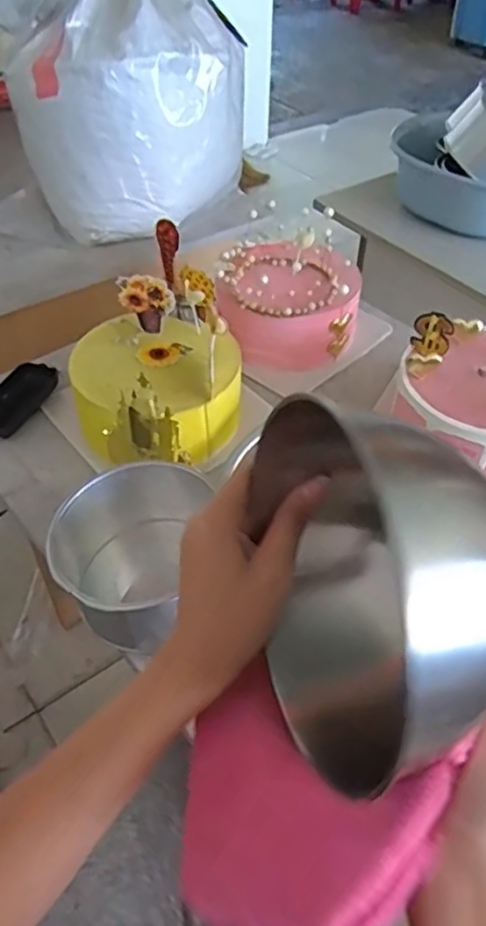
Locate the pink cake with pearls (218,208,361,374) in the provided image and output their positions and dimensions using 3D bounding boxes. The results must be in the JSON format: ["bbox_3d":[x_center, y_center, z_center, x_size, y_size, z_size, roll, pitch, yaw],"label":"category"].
[{"bbox_3d":[0.064,-0.206,0.807,0.156,0.132,0.180,11,47,11],"label":"pink cake with pearls"}]

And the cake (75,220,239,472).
[{"bbox_3d":[-0.093,-0.095,0.669,0.168,0.165,0.178,-10,47,-9],"label":"cake"}]

